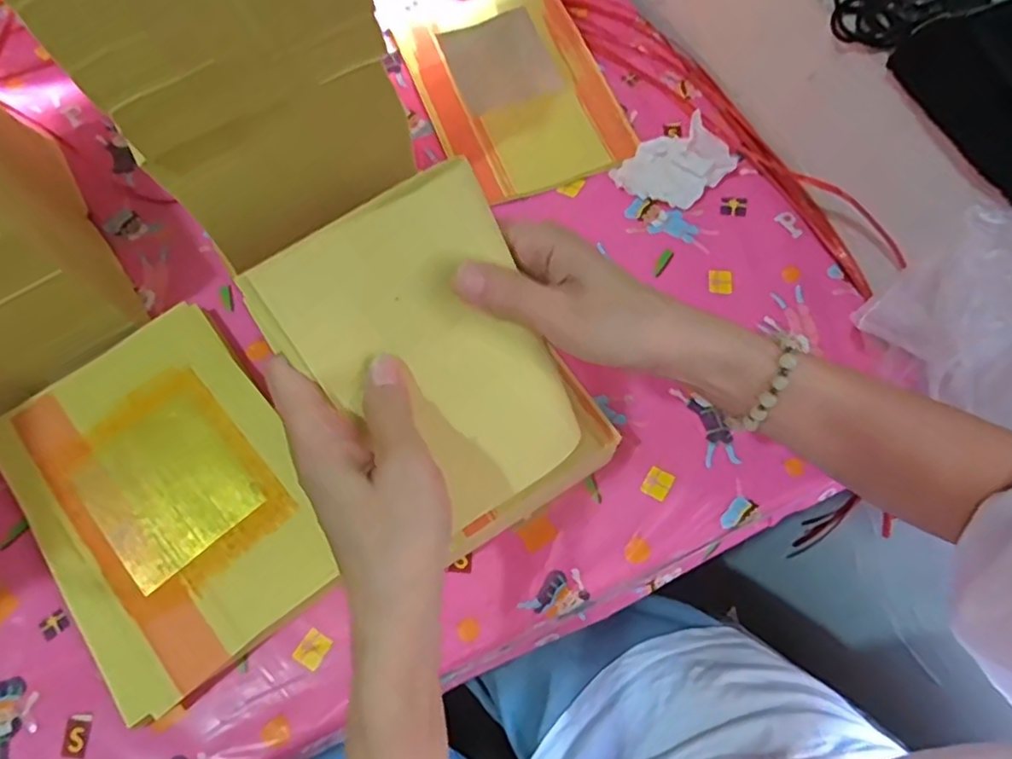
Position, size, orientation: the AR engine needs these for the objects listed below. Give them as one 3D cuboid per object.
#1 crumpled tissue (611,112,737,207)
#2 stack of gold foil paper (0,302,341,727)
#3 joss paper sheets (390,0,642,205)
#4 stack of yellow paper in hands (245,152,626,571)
[{"bbox_3d":[0.143,-0.177,0.534,0.093,0.022,0.060,-33,71,-13],"label":"crumpled tissue"},{"bbox_3d":[-0.223,0.074,0.433,0.160,0.018,0.230,-37,72,-14],"label":"stack of gold foil paper"},{"bbox_3d":[0.009,-0.260,0.580,0.159,0.012,0.221,-21,68,-7],"label":"joss paper sheets"},{"bbox_3d":[-0.024,-0.002,0.306,0.108,0.017,0.174,-34,113,-6],"label":"stack of yellow paper in hands"}]

